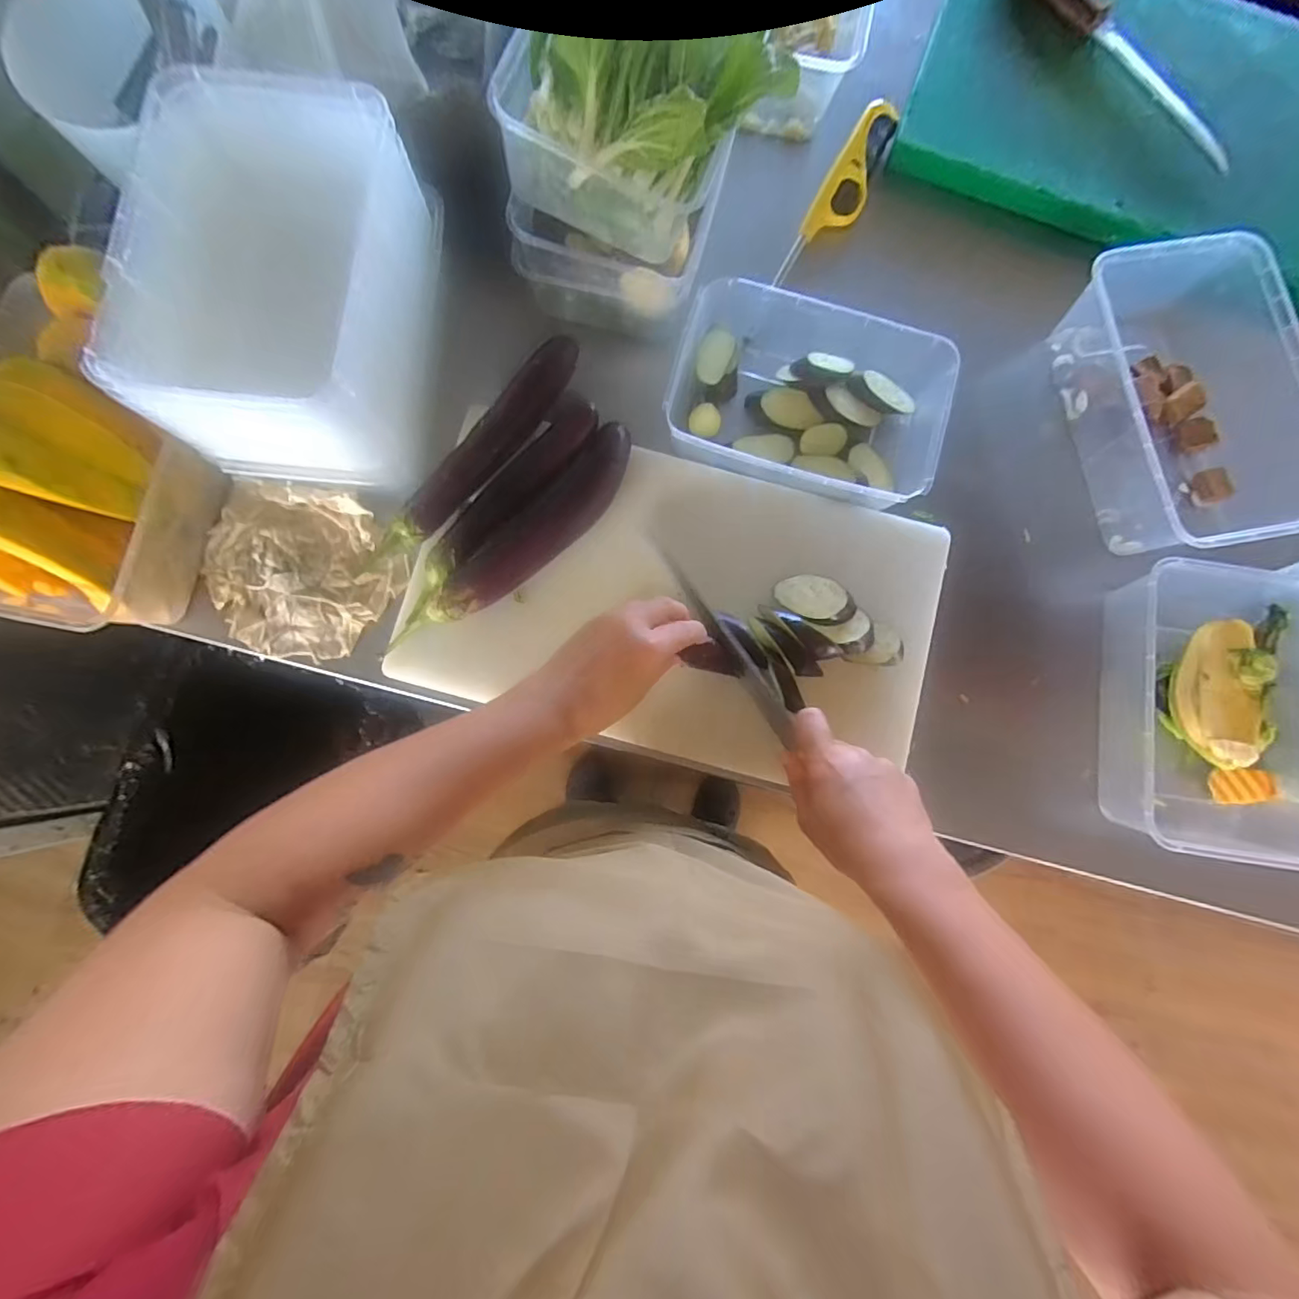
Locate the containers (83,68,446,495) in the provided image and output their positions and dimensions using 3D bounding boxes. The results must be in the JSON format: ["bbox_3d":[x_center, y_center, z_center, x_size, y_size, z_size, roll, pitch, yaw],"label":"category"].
[{"bbox_3d":[-0.247,-0.249,0.393,0.152,0.115,0.232,2,82,-1],"label":"containers"}]

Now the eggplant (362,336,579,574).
[{"bbox_3d":[-0.141,-0.157,0.458,0.040,0.041,0.240,41,83,4],"label":"eggplant"}]

